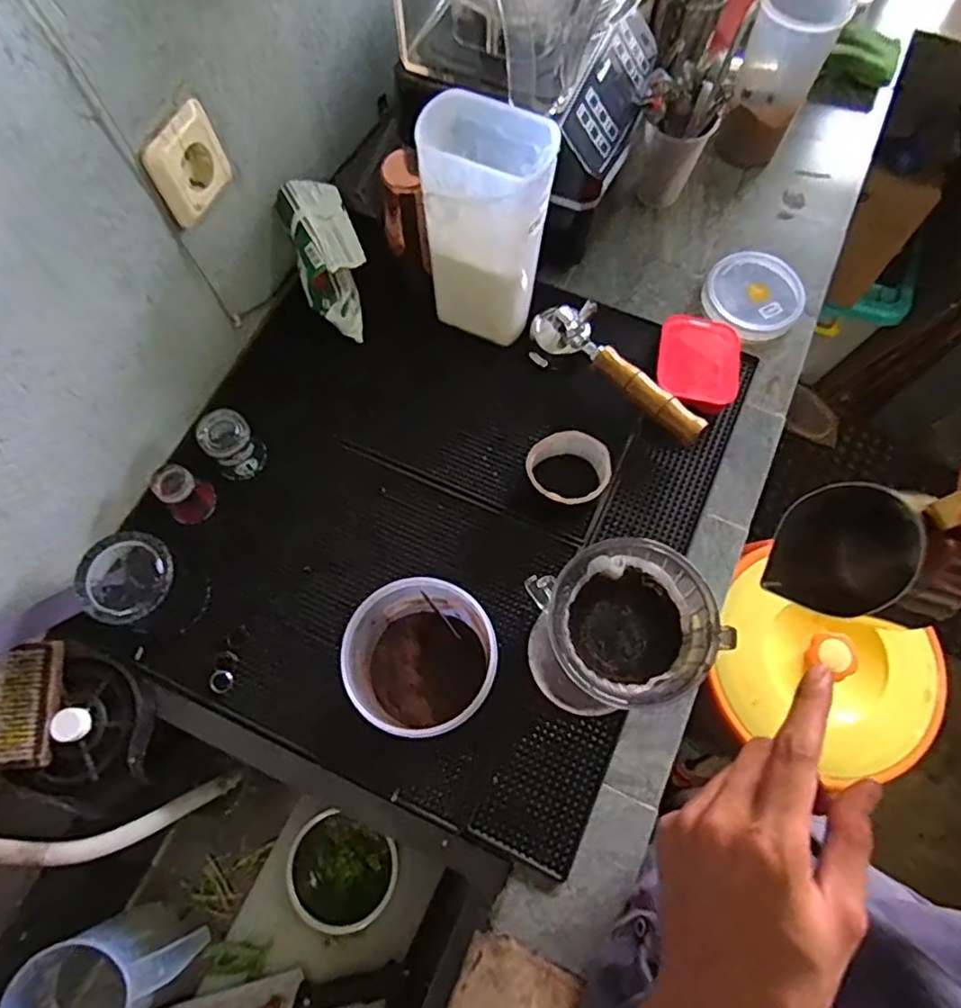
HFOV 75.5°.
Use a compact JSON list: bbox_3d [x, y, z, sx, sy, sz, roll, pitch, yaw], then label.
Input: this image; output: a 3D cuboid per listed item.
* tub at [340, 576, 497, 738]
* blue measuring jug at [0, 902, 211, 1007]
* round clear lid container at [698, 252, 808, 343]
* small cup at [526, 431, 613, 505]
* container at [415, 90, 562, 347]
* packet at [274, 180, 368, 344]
[{"bbox_3d":[-0.049,0.136,0.535,0.112,0.156,0.111,0,69,-1],"label":"tub"},{"bbox_3d":[-0.363,0.467,0.622,0.166,0.160,0.106,-42,75,-15],"label":"blue measuring jug"},{"bbox_3d":[0.335,-0.255,0.763,0.117,0.025,0.122,0,69,-1],"label":"round clear lid container"},{"bbox_3d":[0.091,-0.031,0.656,0.082,0.053,0.076,0,69,-1],"label":"small cup"},{"bbox_3d":[0.006,-0.275,0.644,0.117,0.243,0.081,12,70,4],"label":"container"},{"bbox_3d":[-0.168,-0.265,0.696,0.074,0.132,0.116,-21,71,-8],"label":"packet"}]

